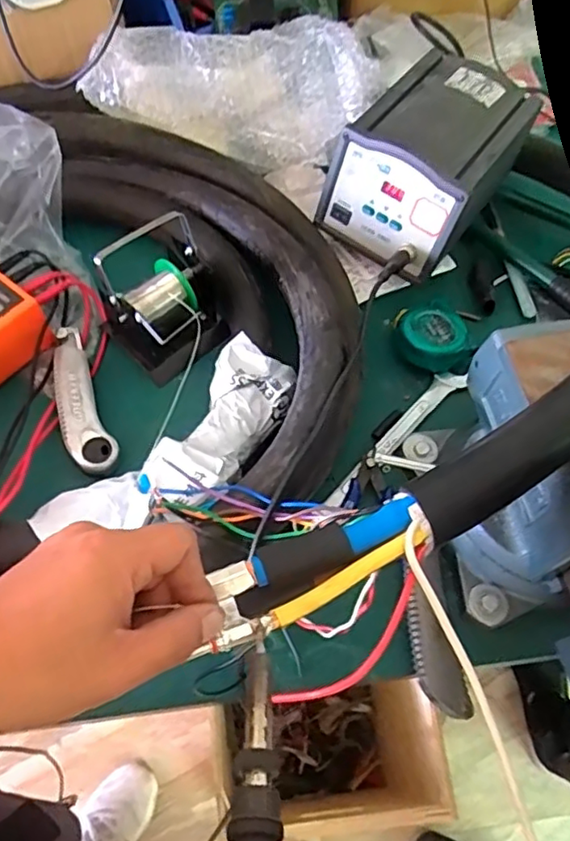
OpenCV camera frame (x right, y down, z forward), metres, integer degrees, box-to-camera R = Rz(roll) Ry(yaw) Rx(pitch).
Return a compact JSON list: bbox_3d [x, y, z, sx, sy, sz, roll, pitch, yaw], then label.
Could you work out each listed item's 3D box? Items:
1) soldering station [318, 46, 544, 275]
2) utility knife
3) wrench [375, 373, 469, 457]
[{"bbox_3d":[0.139,-0.243,0.605,0.132,0.120,0.203,35,66,15],"label":"soldering station"},{"bbox_3d":[-0.180,-0.022,0.519,0.037,0.014,0.150,-21,65,-13],"label":"utility knife"},{"bbox_3d":[0.122,-0.011,0.549,0.129,0.005,0.023,-37,73,-28],"label":"wrench"}]

